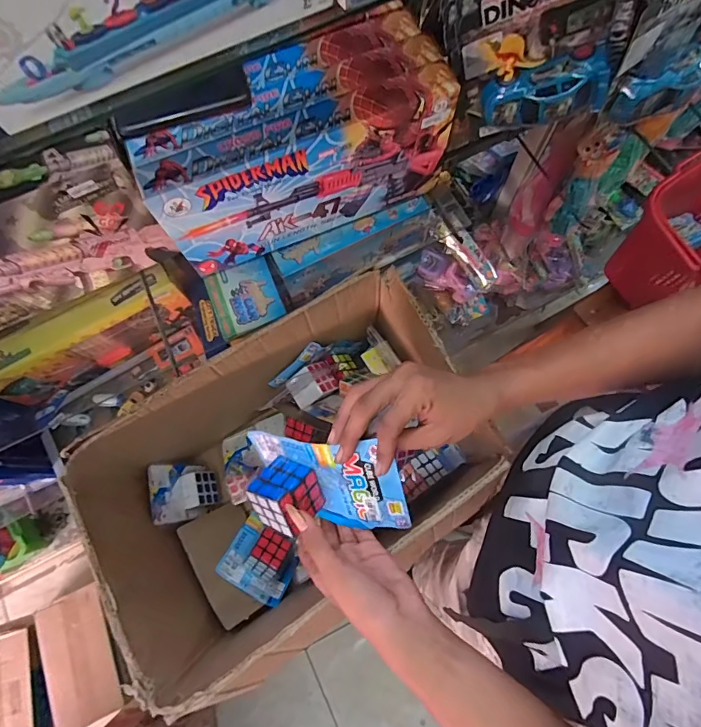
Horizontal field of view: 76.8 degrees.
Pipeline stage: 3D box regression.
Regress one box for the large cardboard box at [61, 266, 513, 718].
[{"bbox_3d":[-0.071,0.156,0.647,0.472,0.284,0.321,-31,76,-7],"label":"large cardboard box"}]

